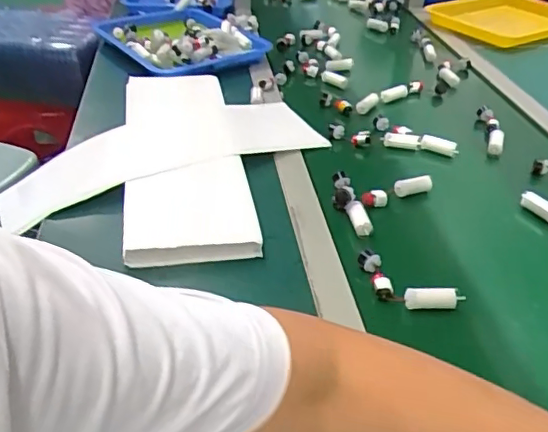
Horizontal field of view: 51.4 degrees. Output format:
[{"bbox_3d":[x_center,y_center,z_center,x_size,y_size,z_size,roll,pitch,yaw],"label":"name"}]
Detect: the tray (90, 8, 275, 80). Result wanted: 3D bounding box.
[{"bbox_3d":[-0.205,-0.366,1.142,0.237,0.054,0.365,-25,45,-31],"label":"tray"}]

